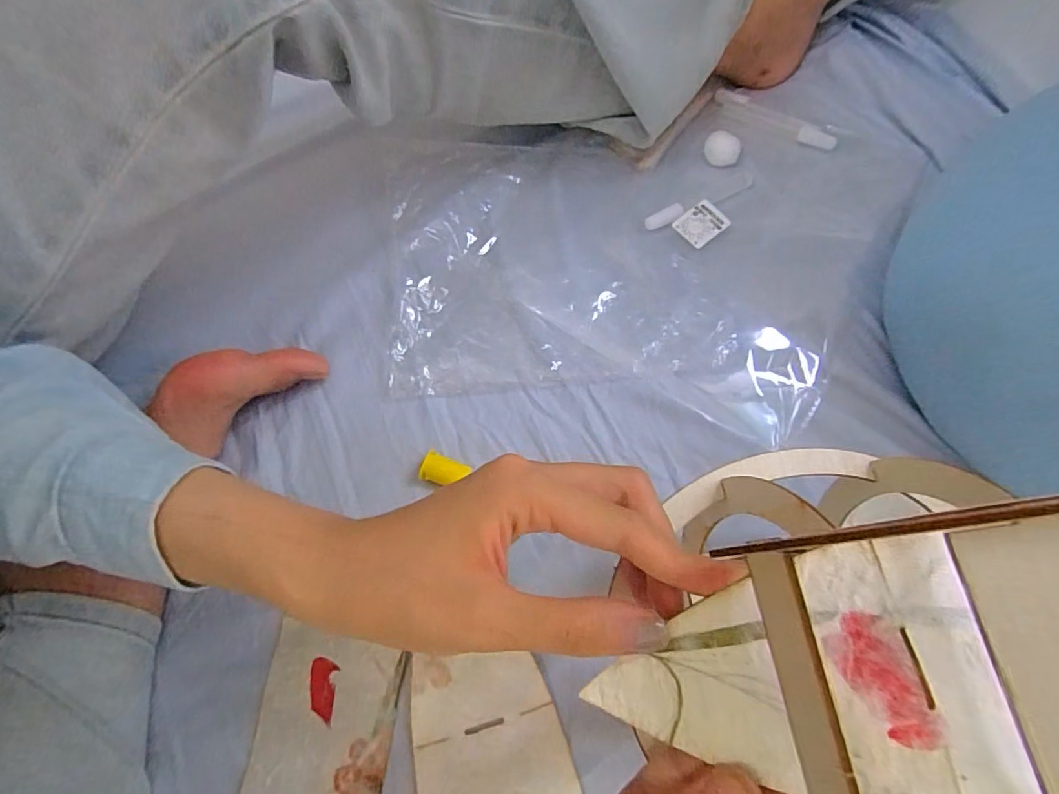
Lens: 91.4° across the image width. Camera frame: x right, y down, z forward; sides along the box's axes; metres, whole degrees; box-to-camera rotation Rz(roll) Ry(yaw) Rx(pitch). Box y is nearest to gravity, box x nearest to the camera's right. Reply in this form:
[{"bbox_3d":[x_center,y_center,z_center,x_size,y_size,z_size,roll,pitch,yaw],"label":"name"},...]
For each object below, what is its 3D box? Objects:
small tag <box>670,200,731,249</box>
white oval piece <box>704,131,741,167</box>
[{"bbox_3d":[0.134,-0.135,0.403,0.036,0.005,0.030,-36,75,-4],"label":"small tag"},{"bbox_3d":[0.162,-0.208,0.435,0.028,0.014,0.025,25,72,12],"label":"white oval piece"}]

